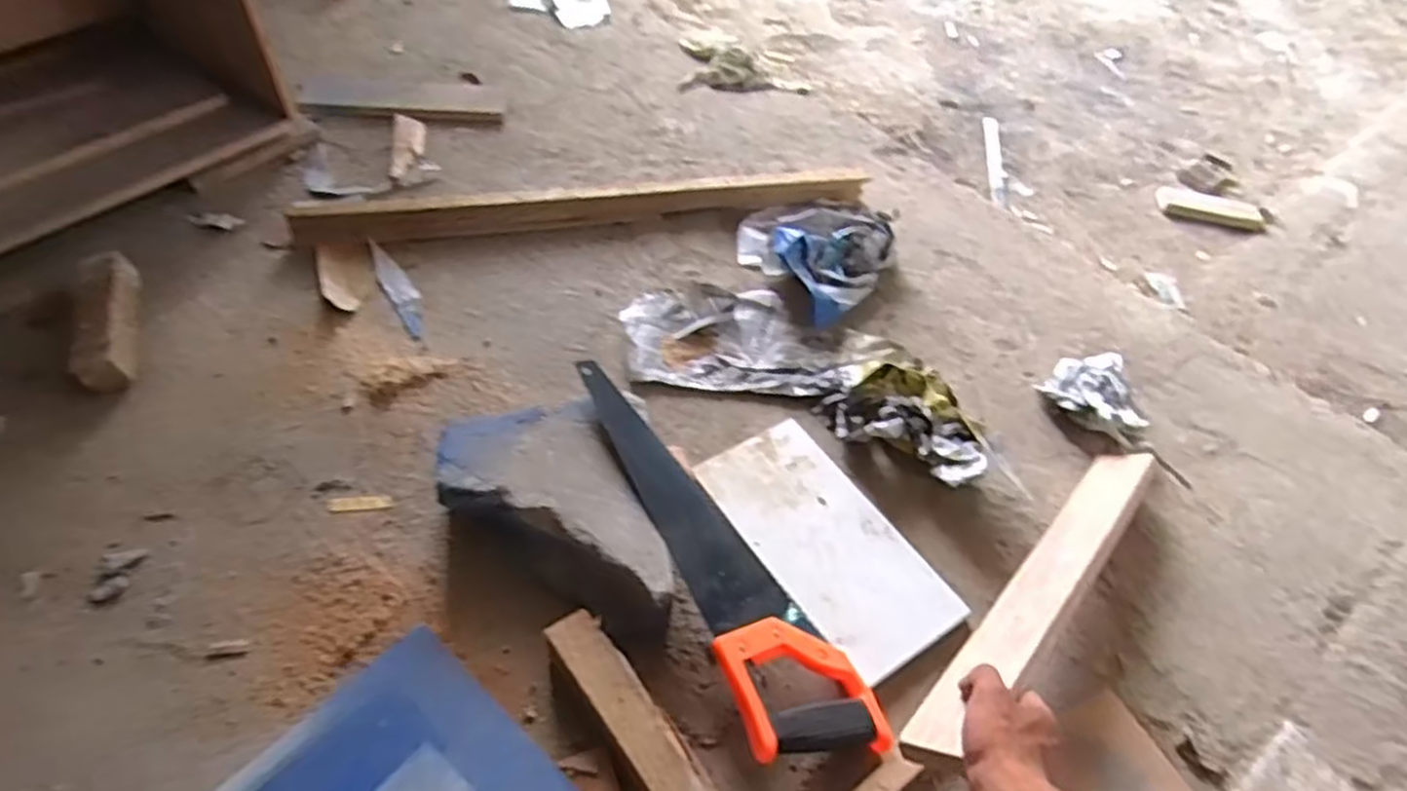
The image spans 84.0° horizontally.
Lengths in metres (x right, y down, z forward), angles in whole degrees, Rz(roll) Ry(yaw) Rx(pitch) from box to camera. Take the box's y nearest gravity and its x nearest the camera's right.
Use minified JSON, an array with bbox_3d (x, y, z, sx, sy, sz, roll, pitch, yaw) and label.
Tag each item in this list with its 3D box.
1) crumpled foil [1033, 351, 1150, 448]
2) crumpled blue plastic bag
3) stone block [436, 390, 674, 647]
[{"bbox_3d":[0.462,0.003,0.908,0.097,0.051,0.121,-25,56,-23],"label":"crumpled foil"},{"bbox_3d":[0.156,-0.214,1.056,0.189,0.070,0.232,-29,58,-25],"label":"crumpled blue plastic bag"},{"bbox_3d":[-0.142,0.119,0.740,0.196,0.076,0.232,-5,51,-8],"label":"stone block"}]

